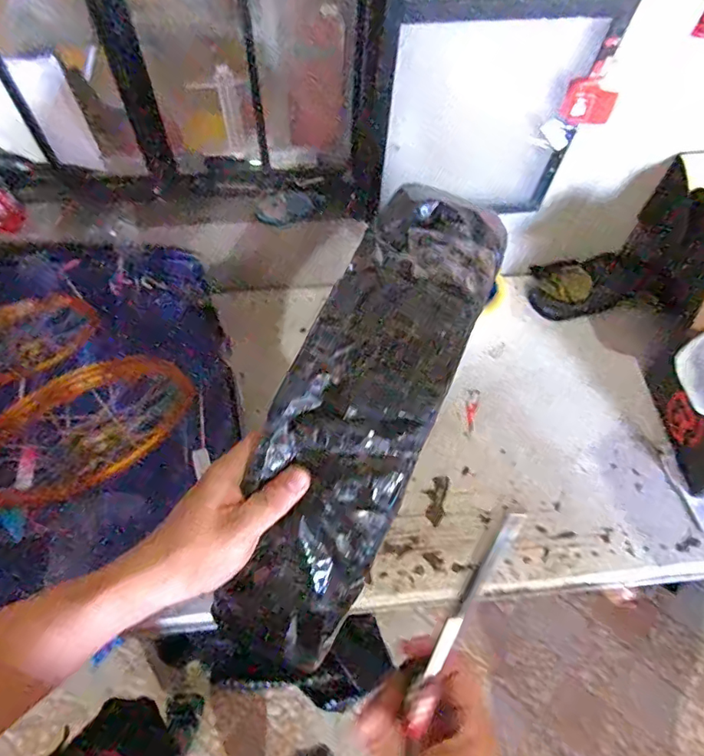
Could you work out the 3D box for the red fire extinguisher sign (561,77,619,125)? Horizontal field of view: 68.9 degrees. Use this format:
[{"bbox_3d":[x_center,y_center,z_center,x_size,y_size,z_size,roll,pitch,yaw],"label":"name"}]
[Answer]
[{"bbox_3d":[0.290,-0.336,0.627,0.059,0.051,0.005,11,51,6],"label":"red fire extinguisher sign"}]

